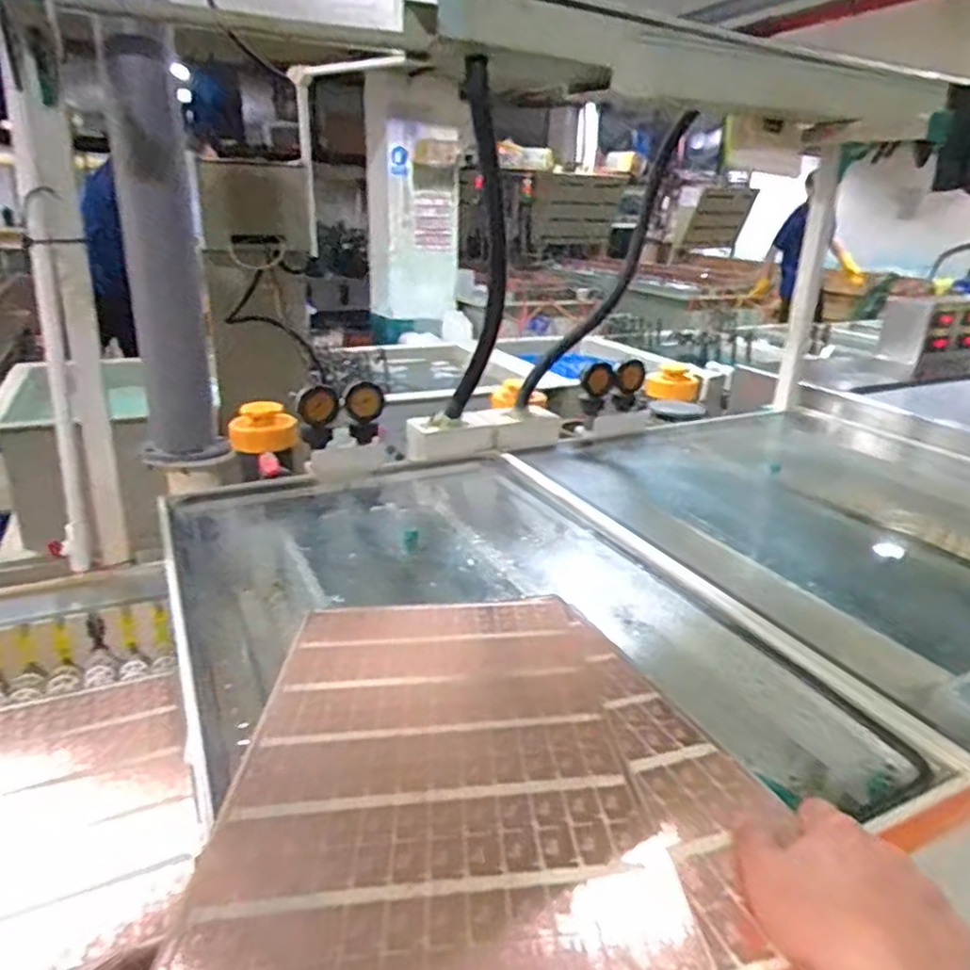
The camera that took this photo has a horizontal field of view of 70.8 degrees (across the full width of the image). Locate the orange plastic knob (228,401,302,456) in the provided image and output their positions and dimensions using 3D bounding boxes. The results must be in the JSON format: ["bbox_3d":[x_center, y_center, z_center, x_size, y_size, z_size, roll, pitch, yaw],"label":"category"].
[{"bbox_3d":[-0.464,-0.125,1.429,0.136,0.074,0.151,-5,23,-17],"label":"orange plastic knob"}]

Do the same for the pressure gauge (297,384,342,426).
[{"bbox_3d":[-0.310,-0.148,1.276,0.074,0.075,0.031,-6,24,-19],"label":"pressure gauge"}]

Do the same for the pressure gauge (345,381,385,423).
[{"bbox_3d":[-0.223,-0.155,1.282,0.071,0.072,0.029,-7,24,-21],"label":"pressure gauge"}]

